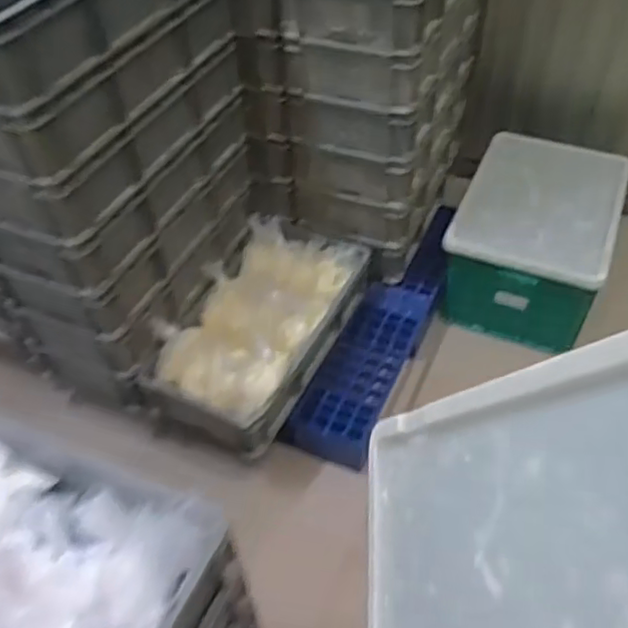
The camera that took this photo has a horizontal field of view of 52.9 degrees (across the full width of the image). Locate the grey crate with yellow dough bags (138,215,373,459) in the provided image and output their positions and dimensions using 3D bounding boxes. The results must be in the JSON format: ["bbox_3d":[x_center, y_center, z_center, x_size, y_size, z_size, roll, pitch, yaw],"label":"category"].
[{"bbox_3d":[-0.129,0.010,1.670,0.345,0.238,0.658,19,51,18],"label":"grey crate with yellow dough bags"}]

